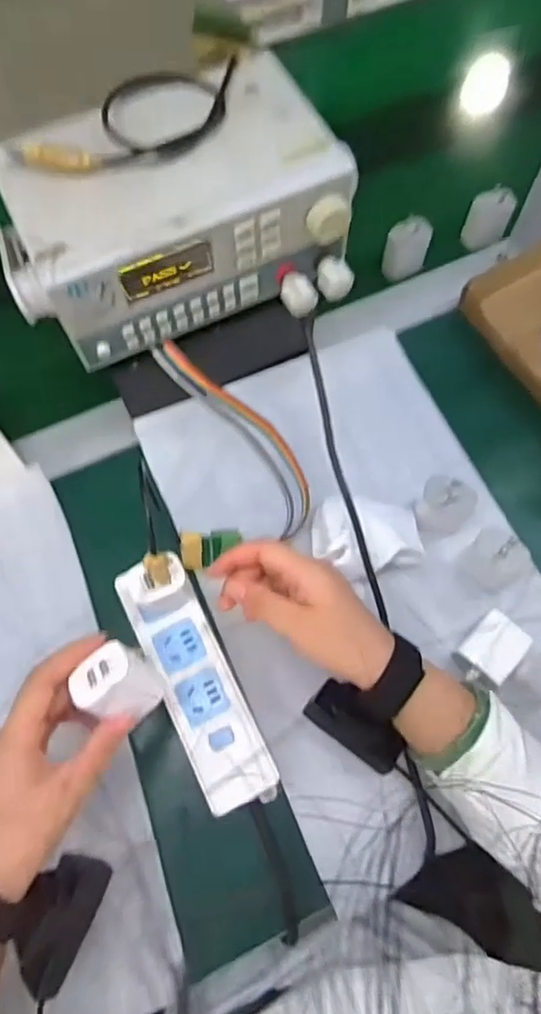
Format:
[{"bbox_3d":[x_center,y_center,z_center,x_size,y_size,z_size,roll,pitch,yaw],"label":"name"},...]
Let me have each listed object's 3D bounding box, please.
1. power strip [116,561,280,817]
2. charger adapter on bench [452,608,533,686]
[{"bbox_3d":[-0.056,0.131,0.457,0.056,0.030,0.189,-26,70,-9],"label":"power strip"},{"bbox_3d":[0.170,0.113,0.459,0.039,0.026,0.055,39,74,15],"label":"charger adapter on bench"}]

